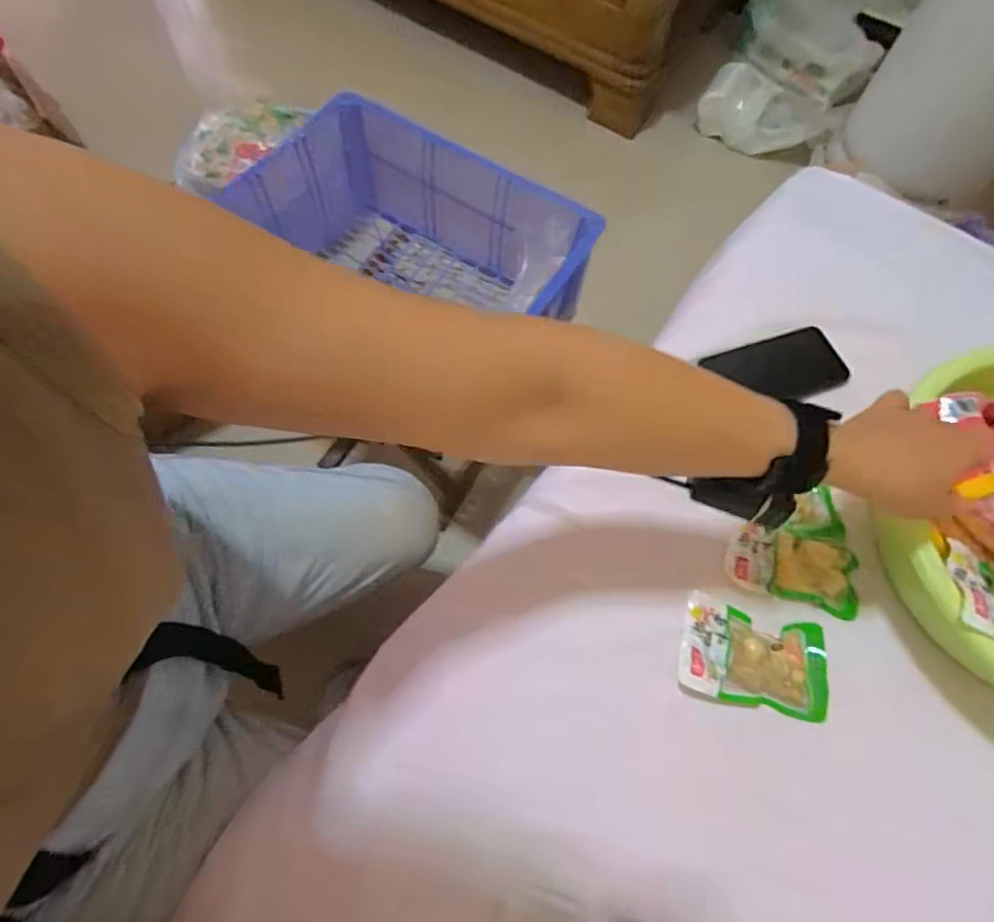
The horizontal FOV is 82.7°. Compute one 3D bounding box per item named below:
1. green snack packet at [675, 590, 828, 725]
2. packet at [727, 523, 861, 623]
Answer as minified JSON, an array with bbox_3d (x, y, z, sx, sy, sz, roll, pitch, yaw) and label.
[{"bbox_3d":[0.217,0.168,0.479,0.128,0.028,0.078,14,65,4],"label":"green snack packet"},{"bbox_3d":[0.269,0.097,0.512,0.116,0.012,0.058,14,65,4],"label":"packet"}]

